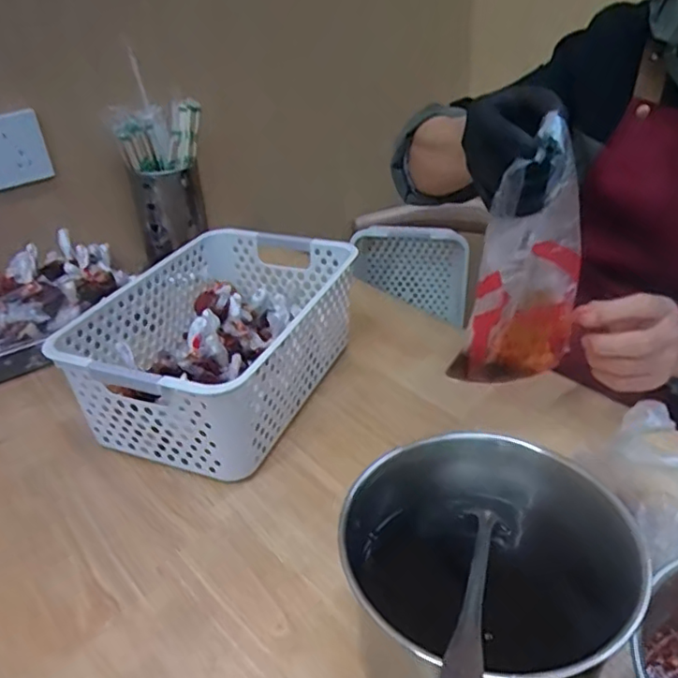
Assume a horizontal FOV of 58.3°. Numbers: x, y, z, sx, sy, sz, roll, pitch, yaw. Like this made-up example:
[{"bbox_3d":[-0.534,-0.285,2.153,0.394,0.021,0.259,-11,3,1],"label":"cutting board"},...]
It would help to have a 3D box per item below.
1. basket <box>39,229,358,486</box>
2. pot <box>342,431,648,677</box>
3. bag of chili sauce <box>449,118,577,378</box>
[{"bbox_3d":[-0.118,0.007,0.641,0.199,0.130,0.295,11,35,22],"label":"basket"},{"bbox_3d":[0.088,0.160,0.387,0.143,0.117,0.171,-11,33,-13],"label":"pot"},{"bbox_3d":[0.147,-0.055,0.493,0.090,0.201,0.030,-2,32,2],"label":"bag of chili sauce"}]

